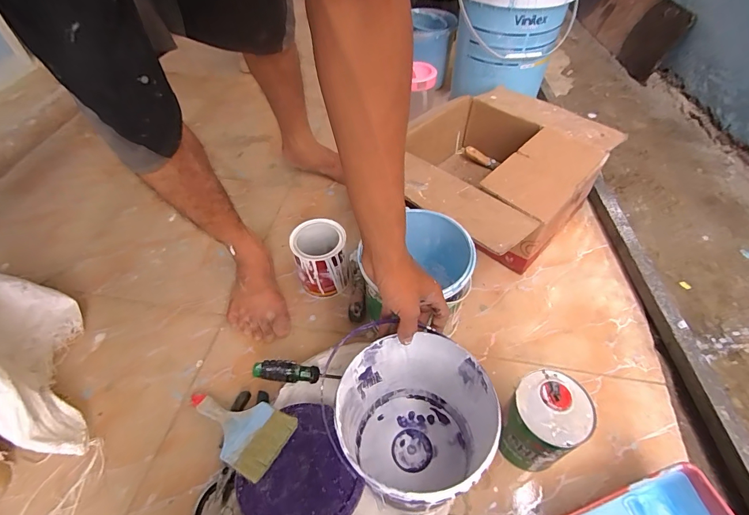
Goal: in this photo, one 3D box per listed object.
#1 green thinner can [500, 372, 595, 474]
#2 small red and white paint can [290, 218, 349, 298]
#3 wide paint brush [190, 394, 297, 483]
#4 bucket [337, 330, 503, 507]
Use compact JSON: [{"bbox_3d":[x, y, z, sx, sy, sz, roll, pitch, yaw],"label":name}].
[{"bbox_3d":[0.234,0.239,0.558,0.097,0.136,0.100,-1,50,1],"label":"green thinner can"},{"bbox_3d":[-0.105,0.005,0.773,0.099,0.137,0.097,-1,50,1],"label":"small red and white paint can"},{"bbox_3d":[-0.218,0.255,0.604,0.195,0.017,0.093,12,49,34],"label":"wide paint brush"},{"bbox_3d":[0.051,0.225,0.515,0.179,0.185,0.177,-1,50,1],"label":"bucket"}]

